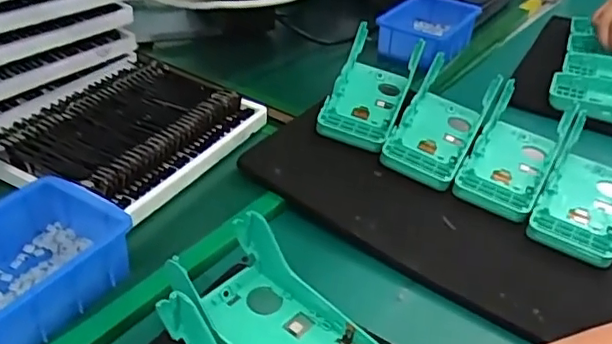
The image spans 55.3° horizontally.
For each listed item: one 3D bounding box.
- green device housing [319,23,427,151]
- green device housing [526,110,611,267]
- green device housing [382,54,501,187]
[{"bbox_3d":[0.069,-0.091,0.632,0.081,0.056,0.167,12,43,14],"label":"green device housing"},{"bbox_3d":[0.265,0.012,0.543,0.076,0.063,0.157,21,32,28],"label":"green device housing"},{"bbox_3d":[0.138,-0.053,0.602,0.082,0.061,0.162,16,43,21],"label":"green device housing"}]

